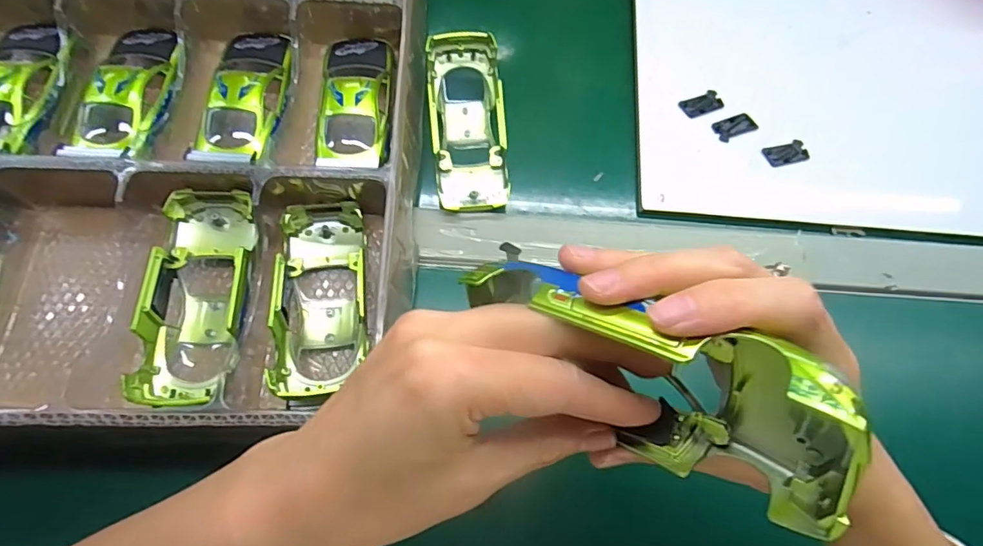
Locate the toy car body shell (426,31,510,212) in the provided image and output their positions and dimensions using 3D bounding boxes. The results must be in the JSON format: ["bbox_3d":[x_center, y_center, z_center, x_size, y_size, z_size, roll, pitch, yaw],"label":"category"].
[{"bbox_3d":[-0.018,-0.111,0.375,0.053,0.034,0.134,-5,84,-4],"label":"toy car body shell"}]

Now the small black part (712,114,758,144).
[{"bbox_3d":[0.192,-0.116,0.394,0.034,0.004,0.018,-24,74,-10],"label":"small black part"}]

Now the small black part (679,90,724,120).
[{"bbox_3d":[0.168,-0.135,0.399,0.033,0.004,0.018,-22,74,-10],"label":"small black part"}]

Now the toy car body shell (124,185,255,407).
[{"bbox_3d":[-0.177,0.014,0.306,0.063,0.038,0.137,-1,72,-3],"label":"toy car body shell"}]

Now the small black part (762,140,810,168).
[{"bbox_3d":[0.230,-0.093,0.388,0.034,0.004,0.018,-16,73,-8],"label":"small black part"}]

